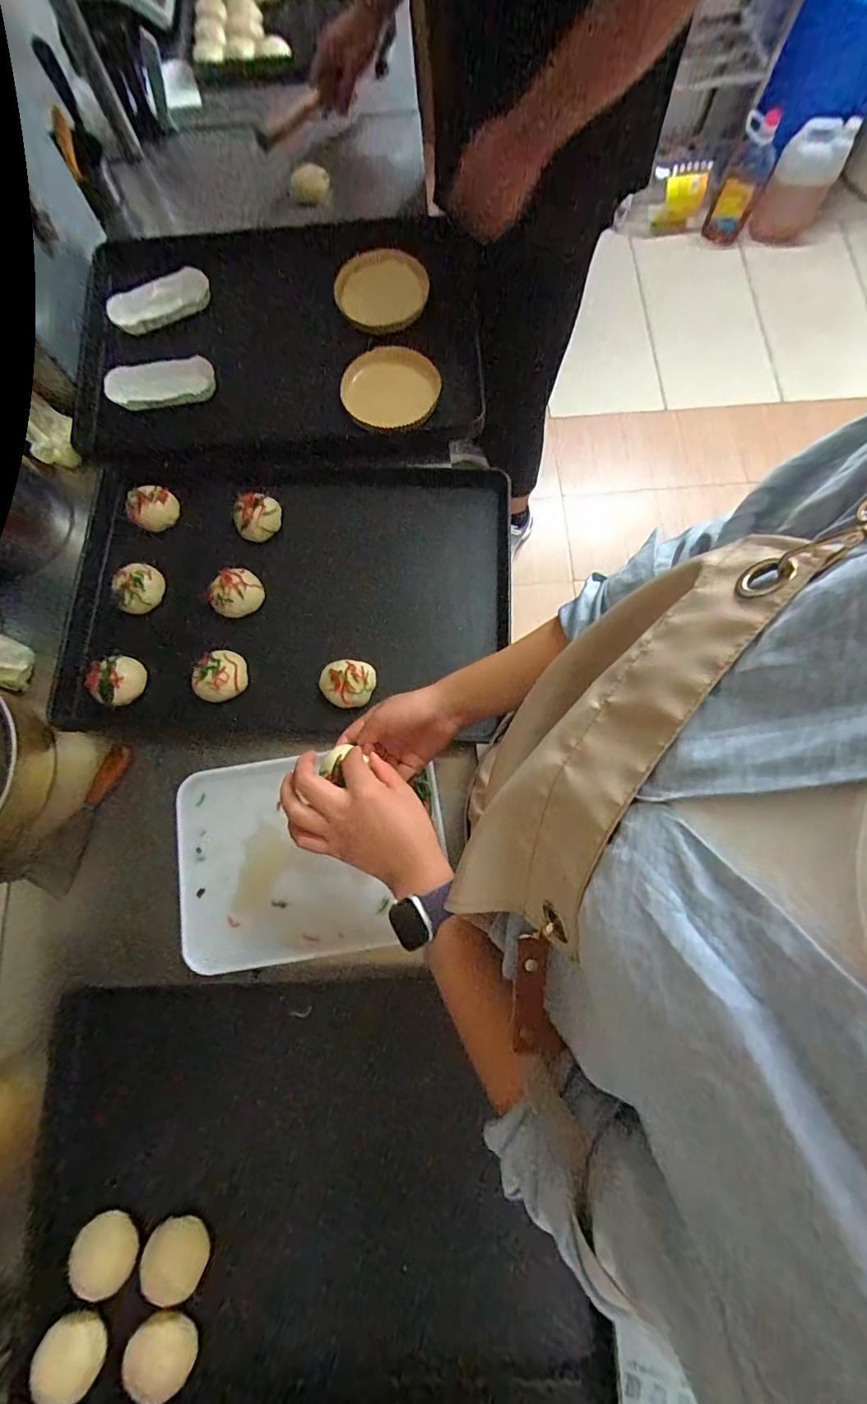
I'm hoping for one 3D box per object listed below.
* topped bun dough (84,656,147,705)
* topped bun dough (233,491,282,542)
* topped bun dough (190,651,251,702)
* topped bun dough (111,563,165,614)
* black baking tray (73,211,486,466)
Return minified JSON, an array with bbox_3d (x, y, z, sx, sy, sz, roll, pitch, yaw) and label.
[{"bbox_3d":[-0.418,-0.030,0.650,0.065,0.031,0.067,0,76,1],"label":"topped bun dough"},{"bbox_3d":[-0.250,-0.264,0.700,0.069,0.044,0.056,-36,79,-8],"label":"topped bun dough"},{"bbox_3d":[-0.278,-0.034,0.645,0.060,0.025,0.066,0,76,1],"label":"topped bun dough"},{"bbox_3d":[-0.408,-0.156,0.690,0.062,0.043,0.071,-3,76,0],"label":"topped bun dough"},{"bbox_3d":[-0.238,-0.551,0.763,0.610,0.050,0.438,-1,76,1],"label":"black baking tray"}]

